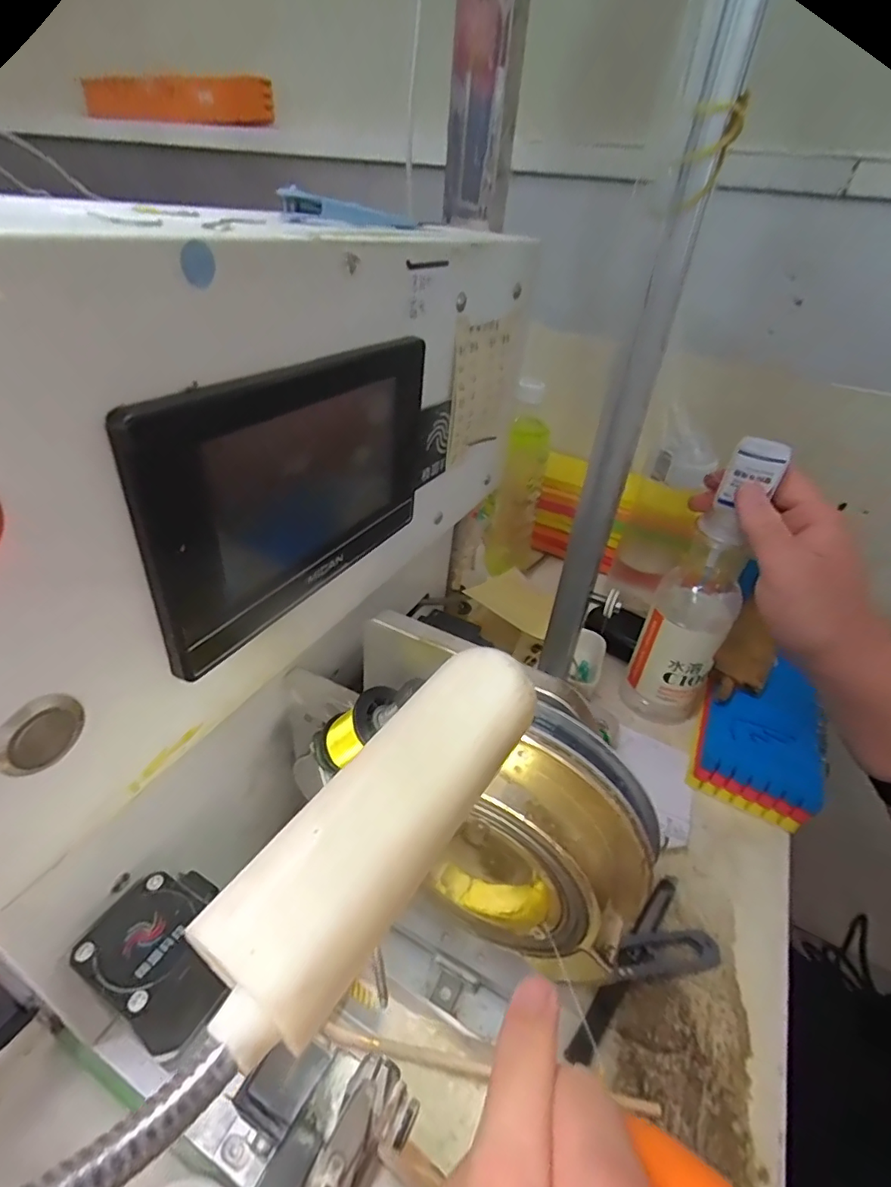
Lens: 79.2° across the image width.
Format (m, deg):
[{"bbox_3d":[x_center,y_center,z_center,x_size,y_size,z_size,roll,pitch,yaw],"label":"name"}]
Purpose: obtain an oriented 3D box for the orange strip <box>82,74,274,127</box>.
[{"bbox_3d":[-0.325,-0.589,0.640,0.290,0.040,0.017,21,38,18],"label":"orange strip"}]

